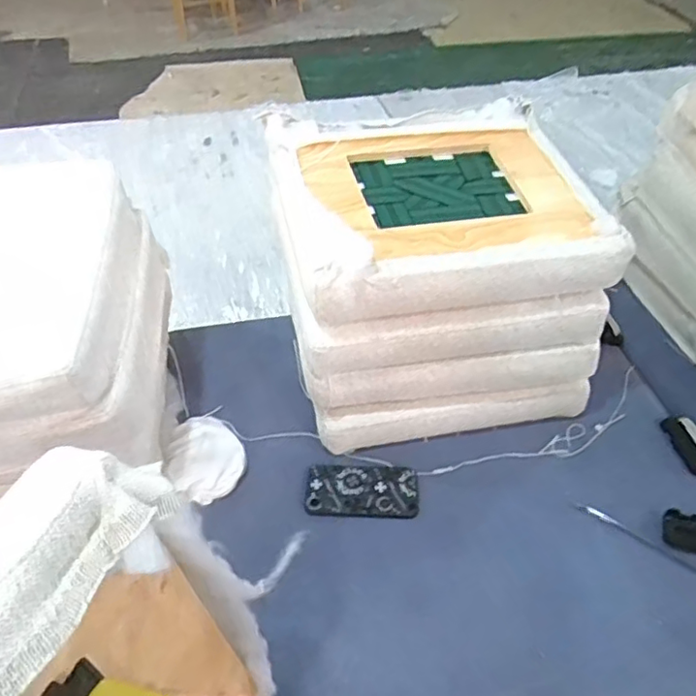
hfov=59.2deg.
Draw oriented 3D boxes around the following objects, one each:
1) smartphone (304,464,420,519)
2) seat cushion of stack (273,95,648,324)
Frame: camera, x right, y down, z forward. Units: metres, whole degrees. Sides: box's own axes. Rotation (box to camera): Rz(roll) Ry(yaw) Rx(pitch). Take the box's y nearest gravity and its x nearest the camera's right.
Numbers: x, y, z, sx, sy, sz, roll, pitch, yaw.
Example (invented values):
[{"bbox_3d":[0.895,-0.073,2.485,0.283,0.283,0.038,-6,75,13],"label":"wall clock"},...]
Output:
[{"bbox_3d":[0.021,0.210,0.899,0.162,0.013,0.089,0,45,-1],"label":"smartphone"},{"bbox_3d":[0.129,-0.227,0.931,0.448,0.083,0.409,-8,46,-9],"label":"seat cushion of stack"}]

